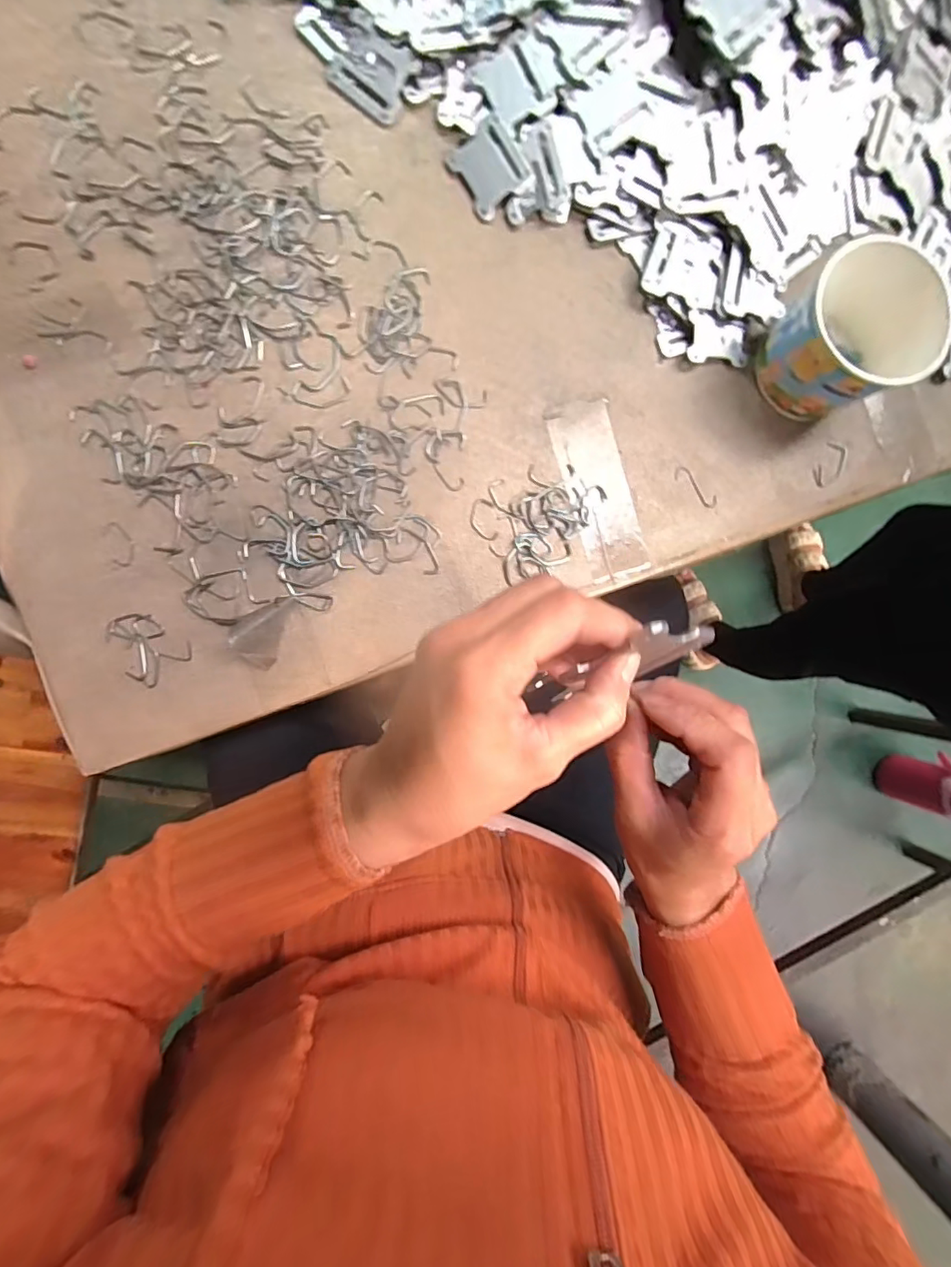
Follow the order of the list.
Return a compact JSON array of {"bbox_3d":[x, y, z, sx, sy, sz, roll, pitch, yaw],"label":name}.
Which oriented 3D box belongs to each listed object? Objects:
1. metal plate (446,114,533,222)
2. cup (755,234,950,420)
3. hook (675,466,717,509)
[{"bbox_3d":[0.009,-0.320,0.366,0.044,0.004,0.049,-37,93,14],"label":"metal plate"},{"bbox_3d":[0.248,-0.200,0.365,0.077,0.074,0.084,0,90,-7],"label":"cup"},{"bbox_3d":[0.163,-0.107,0.390,0.040,0.004,0.011,40,86,-5],"label":"hook"}]

